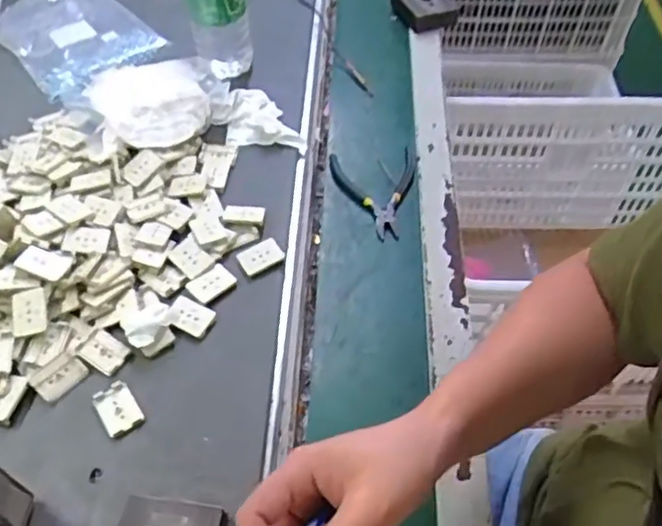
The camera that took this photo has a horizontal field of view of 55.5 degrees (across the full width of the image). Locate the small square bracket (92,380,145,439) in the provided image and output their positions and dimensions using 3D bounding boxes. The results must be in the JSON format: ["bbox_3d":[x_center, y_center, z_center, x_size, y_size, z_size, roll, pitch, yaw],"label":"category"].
[{"bbox_3d":[-0.164,0.112,0.483,0.028,0.005,0.042,-29,57,-21],"label":"small square bracket"}]

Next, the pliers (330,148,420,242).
[{"bbox_3d":[0.055,-0.075,0.670,0.098,0.014,0.117,-7,52,-6],"label":"pliers"}]

